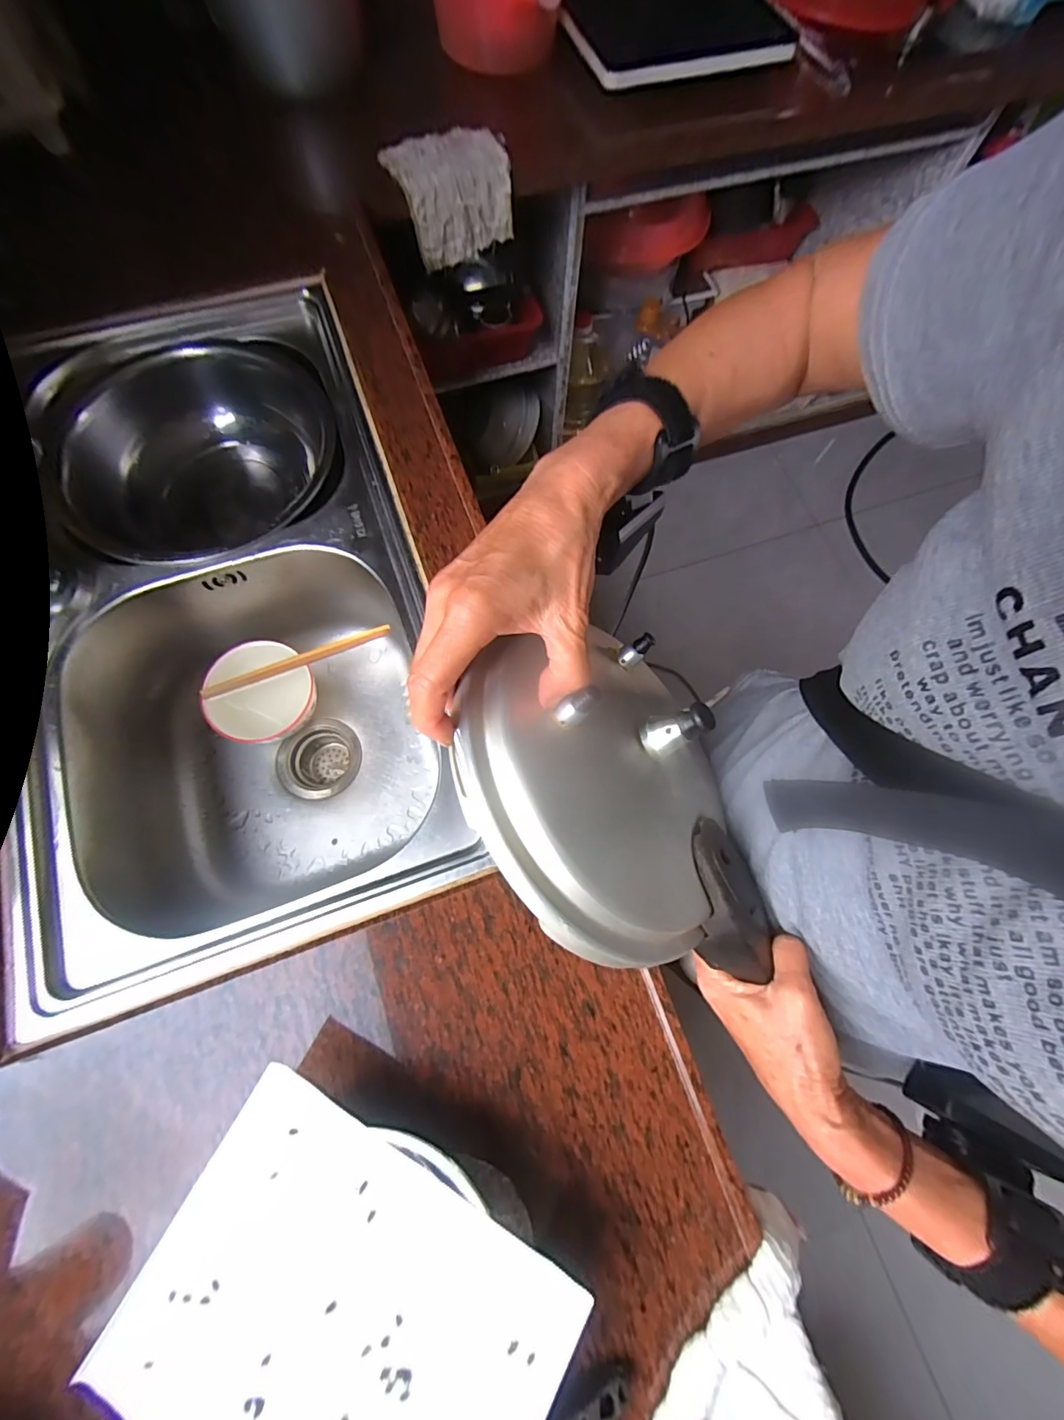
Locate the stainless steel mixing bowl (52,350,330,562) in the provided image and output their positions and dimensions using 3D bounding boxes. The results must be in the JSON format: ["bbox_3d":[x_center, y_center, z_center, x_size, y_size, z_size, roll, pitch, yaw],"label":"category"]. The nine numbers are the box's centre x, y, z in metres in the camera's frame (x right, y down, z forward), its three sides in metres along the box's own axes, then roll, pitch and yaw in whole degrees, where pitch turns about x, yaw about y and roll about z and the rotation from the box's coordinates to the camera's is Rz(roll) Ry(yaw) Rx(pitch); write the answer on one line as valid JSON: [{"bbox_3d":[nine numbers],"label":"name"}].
[{"bbox_3d":[-0.389,-0.299,0.612,0.291,0.133,0.294,0,73,-2],"label":"stainless steel mixing bowl"}]

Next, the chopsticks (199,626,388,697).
[{"bbox_3d":[-0.299,-0.063,0.630,0.238,0.011,0.016,-23,75,-8],"label":"chopsticks"}]

